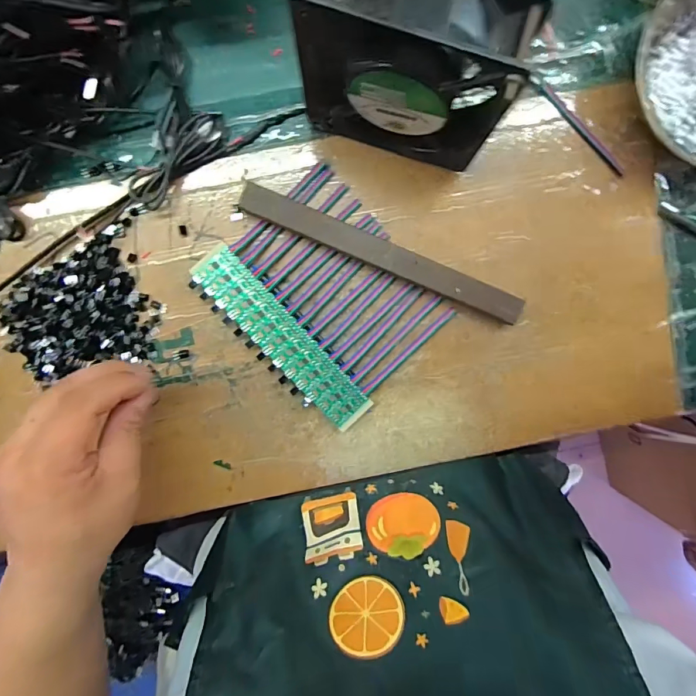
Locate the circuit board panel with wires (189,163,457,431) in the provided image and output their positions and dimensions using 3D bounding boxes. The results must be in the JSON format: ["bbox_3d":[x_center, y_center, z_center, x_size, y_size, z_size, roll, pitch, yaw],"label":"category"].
[{"bbox_3d":[-0.016,-0.035,0.322,0.131,0.010,0.152,-41,97,3],"label":"circuit board panel with wires"}]

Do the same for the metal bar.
[{"bbox_3d":[0.026,-0.068,0.316,0.212,0.018,0.020,23,96,-5],"label":"metal bar"}]

